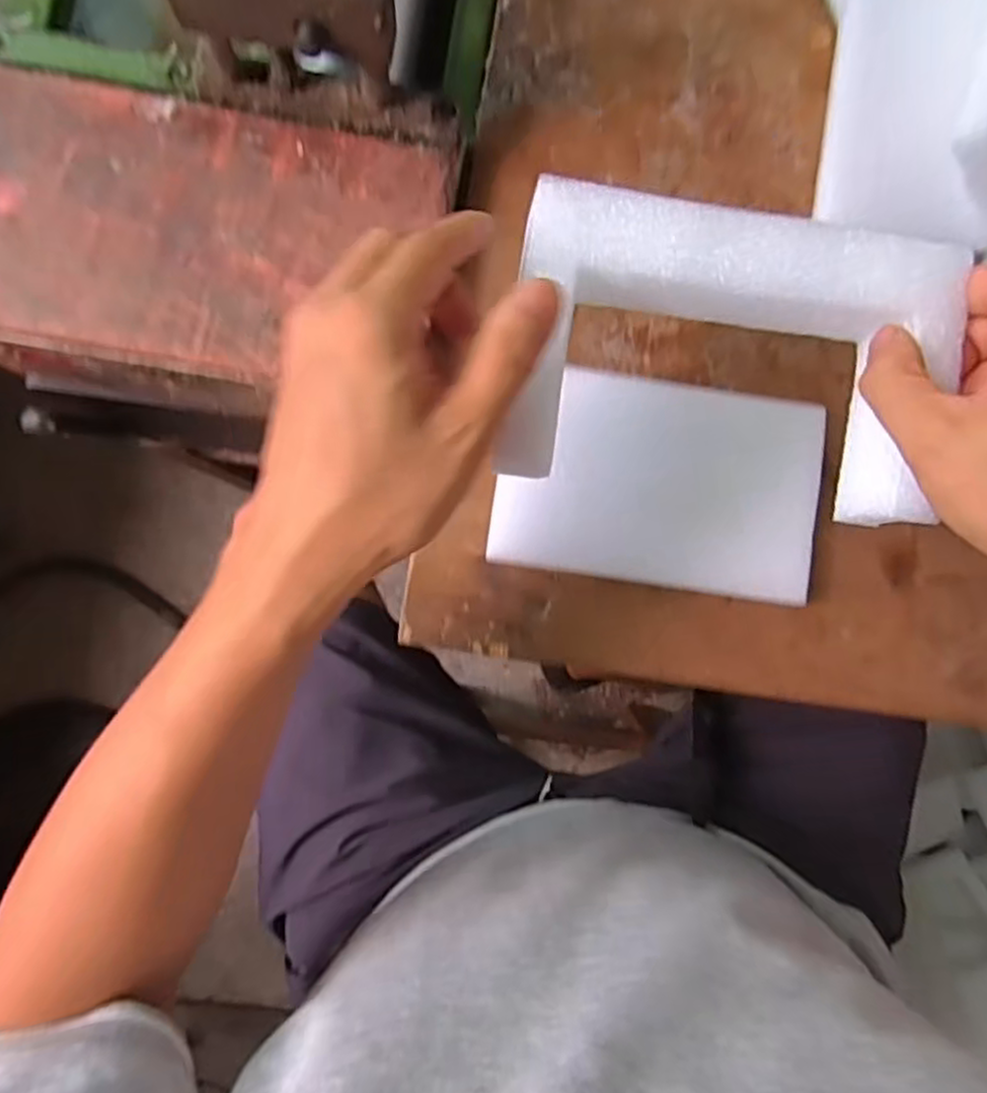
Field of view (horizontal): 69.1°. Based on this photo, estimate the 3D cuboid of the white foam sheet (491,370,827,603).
[{"bbox_3d":[0.091,-0.034,0.394,0.169,0.022,0.107,9,86,0],"label":"white foam sheet"}]

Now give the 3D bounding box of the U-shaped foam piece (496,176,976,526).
[{"bbox_3d":[0.095,-0.074,0.293,0.170,0.041,0.109,7,86,0],"label":"U-shaped foam piece"}]

